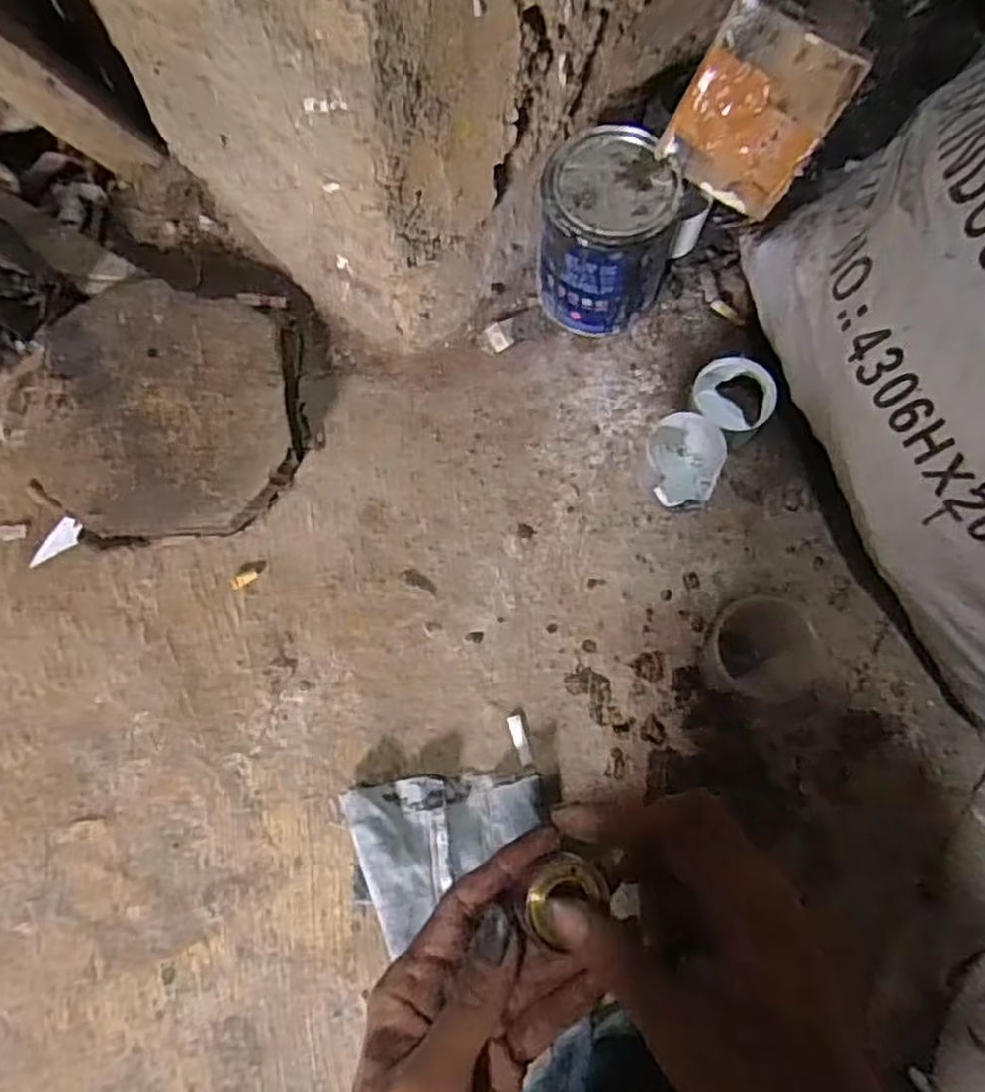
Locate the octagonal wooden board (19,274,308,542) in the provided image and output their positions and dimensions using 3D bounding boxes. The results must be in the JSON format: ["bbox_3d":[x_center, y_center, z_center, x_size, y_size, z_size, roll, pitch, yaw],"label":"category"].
[{"bbox_3d":[-0.271,-0.114,0.611,0.198,0.039,0.227,-9,72,-3],"label":"octagonal wooden board"}]

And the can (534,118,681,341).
[{"bbox_3d":[0.091,-0.246,0.603,0.102,0.142,0.093,0,72,0],"label":"can"}]

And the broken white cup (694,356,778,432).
[{"bbox_3d":[0.200,-0.127,0.608,0.065,0.044,0.046,17,73,6],"label":"broken white cup"}]

